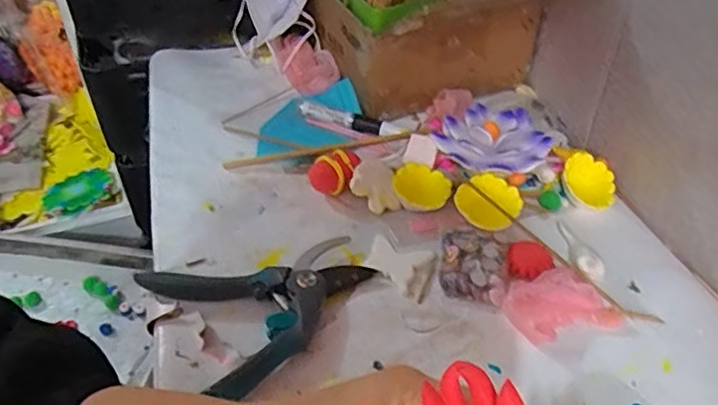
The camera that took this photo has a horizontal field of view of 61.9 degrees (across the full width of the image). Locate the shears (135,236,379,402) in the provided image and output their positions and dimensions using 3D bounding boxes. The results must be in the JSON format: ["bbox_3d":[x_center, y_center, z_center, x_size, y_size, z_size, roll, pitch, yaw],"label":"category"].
[{"bbox_3d":[-0.067,0.073,0.472,0.160,0.022,0.128,-24,47,-25],"label":"shears"}]

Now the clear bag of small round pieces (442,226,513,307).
[{"bbox_3d":[0.096,0.052,0.499,0.053,0.017,0.070,7,42,8],"label":"clear bag of small round pieces"}]

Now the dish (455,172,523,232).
[{"bbox_3d":[0.114,0.000,0.529,0.058,0.012,0.051,-39,78,-19],"label":"dish"}]

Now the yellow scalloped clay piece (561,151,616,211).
[{"bbox_3d":[0.214,-0.019,0.558,0.052,0.014,0.052,0,81,-2],"label":"yellow scalloped clay piece"}]

